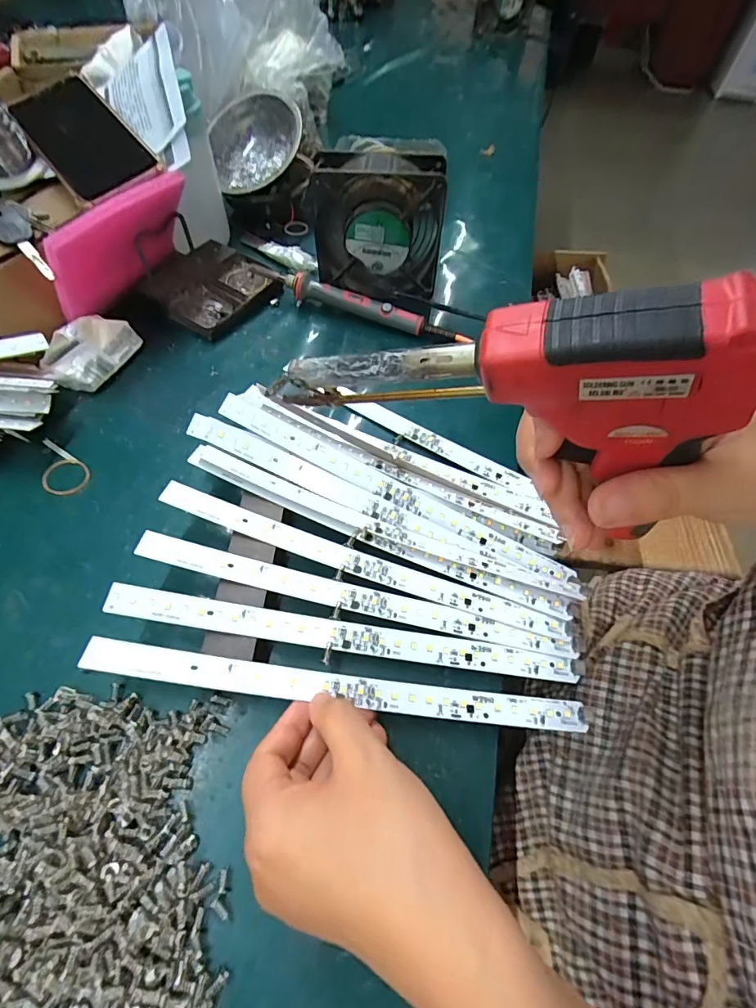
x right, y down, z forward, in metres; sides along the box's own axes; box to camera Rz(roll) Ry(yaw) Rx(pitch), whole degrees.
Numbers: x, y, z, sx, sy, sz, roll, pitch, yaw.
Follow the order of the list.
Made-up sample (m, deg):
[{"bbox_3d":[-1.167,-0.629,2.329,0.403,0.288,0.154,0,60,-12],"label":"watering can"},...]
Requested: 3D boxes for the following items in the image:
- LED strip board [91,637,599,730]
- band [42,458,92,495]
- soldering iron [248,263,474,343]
[{"bbox_3d":[-0.021,0.105,0.261,0.278,0.010,0.017,9,58,-2],"label":"LED strip board"},{"bbox_3d":[-0.243,-0.022,0.355,0.035,0.004,0.032,0,58,0],"label":"band"},{"bbox_3d":[-0.024,-0.199,0.455,0.235,0.024,0.019,22,59,11],"label":"soldering iron"}]

